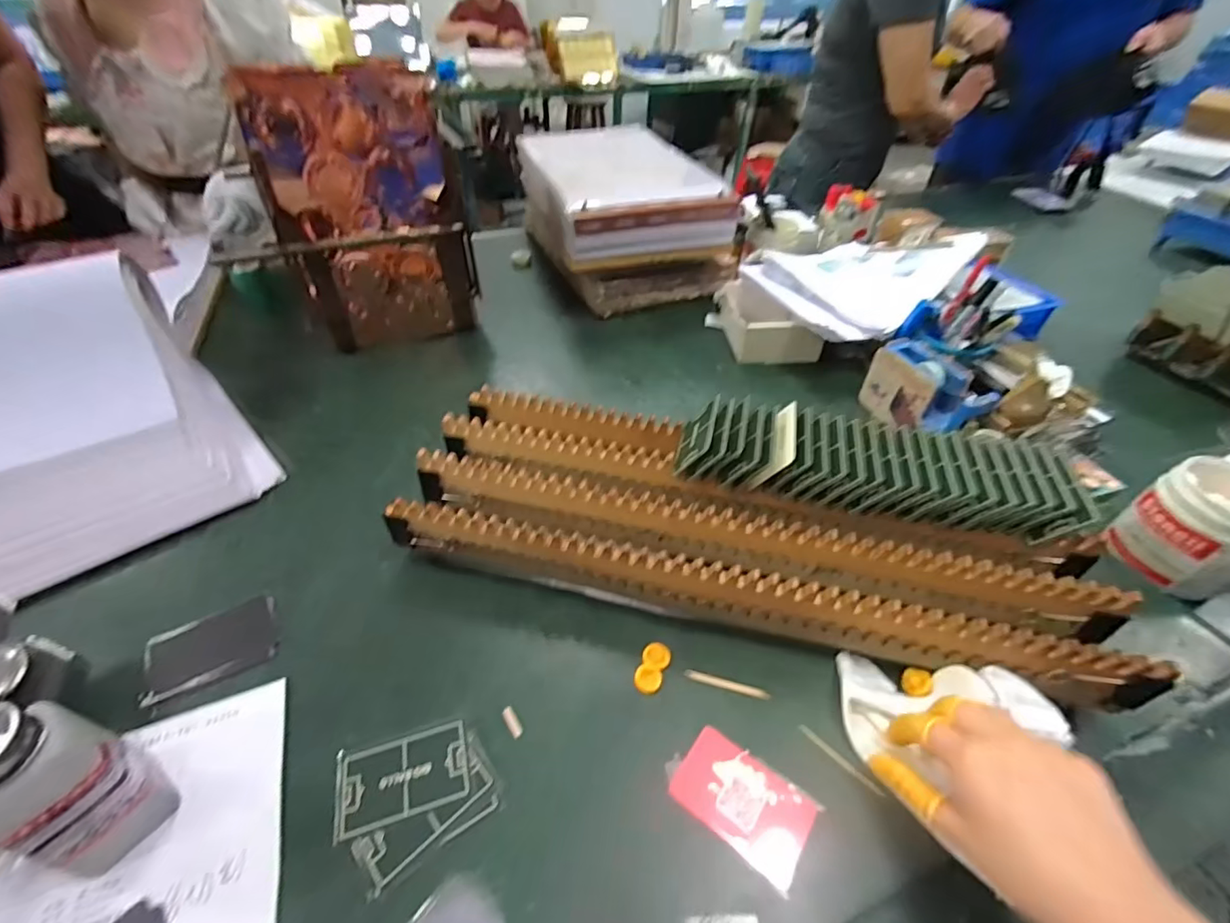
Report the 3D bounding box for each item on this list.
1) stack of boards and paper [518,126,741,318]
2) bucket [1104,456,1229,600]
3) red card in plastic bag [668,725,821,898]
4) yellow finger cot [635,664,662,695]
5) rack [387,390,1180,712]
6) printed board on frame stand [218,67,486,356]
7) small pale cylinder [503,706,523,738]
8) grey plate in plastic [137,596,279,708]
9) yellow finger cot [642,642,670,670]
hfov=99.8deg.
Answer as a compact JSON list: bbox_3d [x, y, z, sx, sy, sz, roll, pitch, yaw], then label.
[{"bbox_3d":[0.017,-0.412,0.885,0.275,0.180,0.324,-12,45,-14],"label":"stack of boards and paper"},{"bbox_3d":[0.548,0.061,0.485,0.101,0.092,0.092,1,43,-1],"label":"bucket"},{"bbox_3d":[0.085,0.227,0.350,0.092,0.004,0.057,31,52,23],"label":"red card in plastic bag"},{"bbox_3d":[0.026,0.169,0.402,0.021,0.004,0.021,1,43,-1],"label":"yellow finger cot"},{"bbox_3d":[0.103,0.053,0.463,0.572,0.076,0.194,11,44,9],"label":"rack"},{"bbox_3d":[-0.315,-0.301,0.675,0.249,0.316,0.071,-20,48,-21],"label":"printed board on frame stand"},{"bbox_3d":[-0.075,0.191,0.380,0.008,0.004,0.024,-25,50,-22],"label":"small pale cylinder"},{"bbox_3d":[-0.326,0.150,0.418,0.092,0.011,0.058,-21,48,-22],"label":"grey plate in plastic"},{"bbox_3d":[0.034,0.155,0.416,0.022,0.004,0.022,1,43,-1],"label":"yellow finger cot"}]

